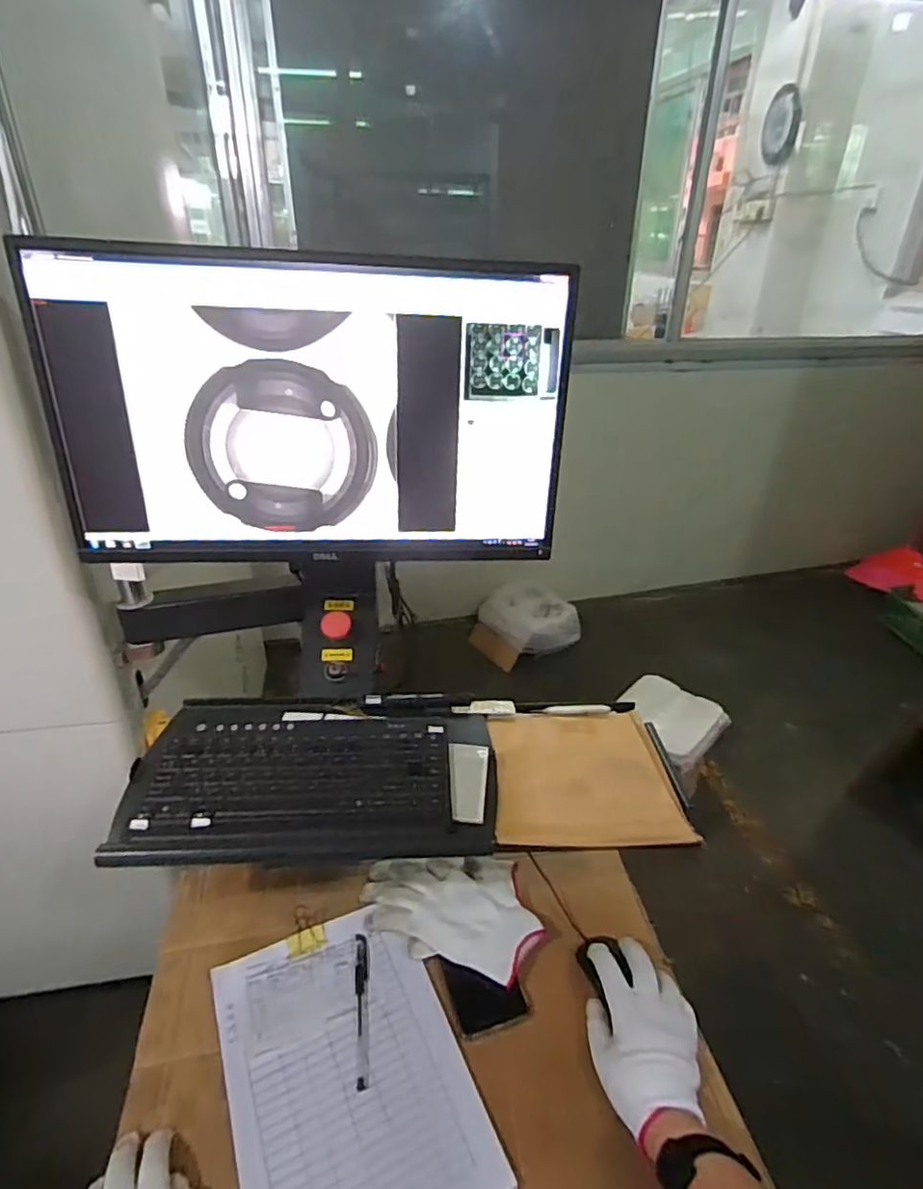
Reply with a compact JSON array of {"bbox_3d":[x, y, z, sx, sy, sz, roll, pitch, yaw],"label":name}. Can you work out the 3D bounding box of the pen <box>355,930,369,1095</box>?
[{"bbox_3d":[-0.104,0.429,0.640,0.013,0.006,0.149,-3,30,-9],"label":"pen"}]

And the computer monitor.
[{"bbox_3d":[-0.159,-0.193,0.684,0.548,0.315,0.073,-2,30,-6],"label":"computer monitor"}]

